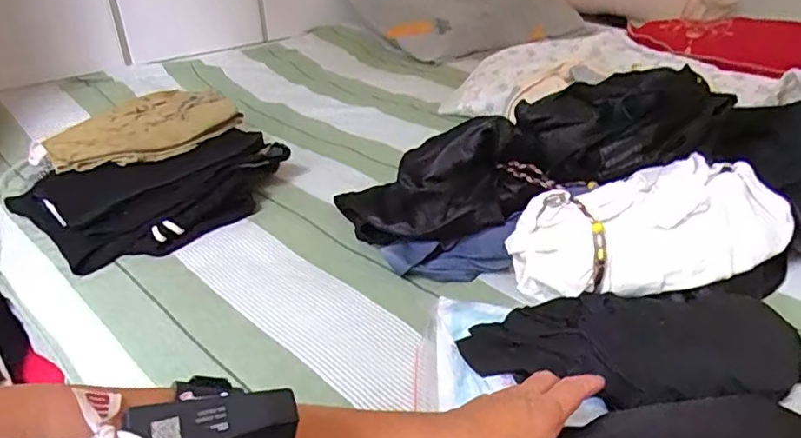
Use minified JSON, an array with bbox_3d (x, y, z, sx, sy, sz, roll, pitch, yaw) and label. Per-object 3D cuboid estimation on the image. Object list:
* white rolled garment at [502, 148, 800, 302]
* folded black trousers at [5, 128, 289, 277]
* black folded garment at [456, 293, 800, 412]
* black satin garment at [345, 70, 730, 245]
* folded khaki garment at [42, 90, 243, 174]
[{"bbox_3d":[0.271,0.012,0.595,0.284,0.096,0.100,-8,30,-13],"label":"white rolled garment"},{"bbox_3d":[-0.323,-0.035,0.782,0.343,0.057,0.219,-16,33,-26],"label":"folded black trousers"},{"bbox_3d":[0.217,0.118,0.521,0.301,0.043,0.120,-1,29,-2],"label":"black folded garment"},{"bbox_3d":[0.130,-0.074,0.688,0.455,0.098,0.148,-20,26,15],"label":"black satin garment"},{"bbox_3d":[-0.388,-0.141,0.861,0.127,0.059,0.255,25,38,38],"label":"folded khaki garment"}]

